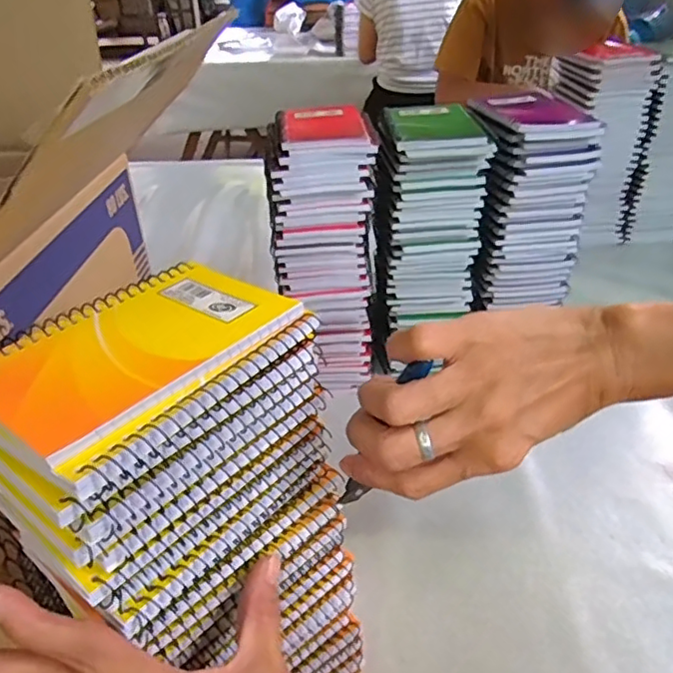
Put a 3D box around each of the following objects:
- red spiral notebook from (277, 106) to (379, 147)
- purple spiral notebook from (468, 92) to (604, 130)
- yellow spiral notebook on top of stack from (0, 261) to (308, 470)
[{"bbox_3d":[-0.011,-0.207,0.575,0.092,0.012,0.118,-5,33,-5],"label":"red spiral notebook"},{"bbox_3d":[0.204,-0.229,0.590,0.098,0.010,0.129,-5,33,-6],"label":"purple spiral notebook"},{"bbox_3d":[-0.087,0.000,0.256,0.084,0.005,0.130,22,40,32],"label":"yellow spiral notebook on top of stack"}]

